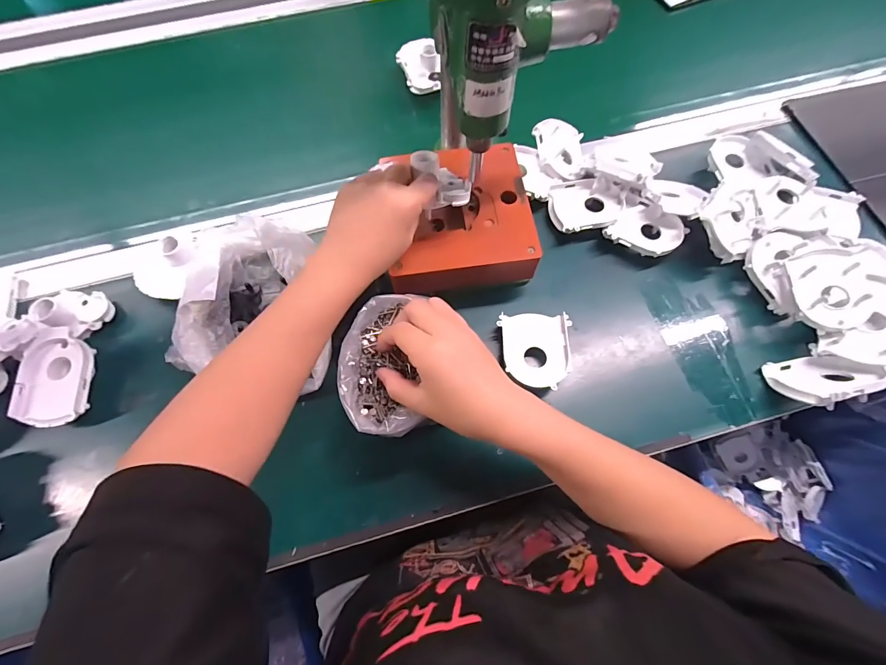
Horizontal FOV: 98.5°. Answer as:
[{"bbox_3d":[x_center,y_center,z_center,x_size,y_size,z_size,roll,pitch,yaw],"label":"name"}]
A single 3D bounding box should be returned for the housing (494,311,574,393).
[{"bbox_3d":[0.096,0.020,0.398,0.069,0.027,0.079,-1,69,0],"label":"housing"}]

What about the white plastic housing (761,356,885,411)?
[{"bbox_3d":[0.371,0.045,0.370,0.074,0.075,0.023,-17,108,0],"label":"white plastic housing"}]

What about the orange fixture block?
[{"bbox_3d":[0.017,-0.117,0.416,0.149,0.050,0.153,-5,69,-1],"label":"orange fixture block"}]

